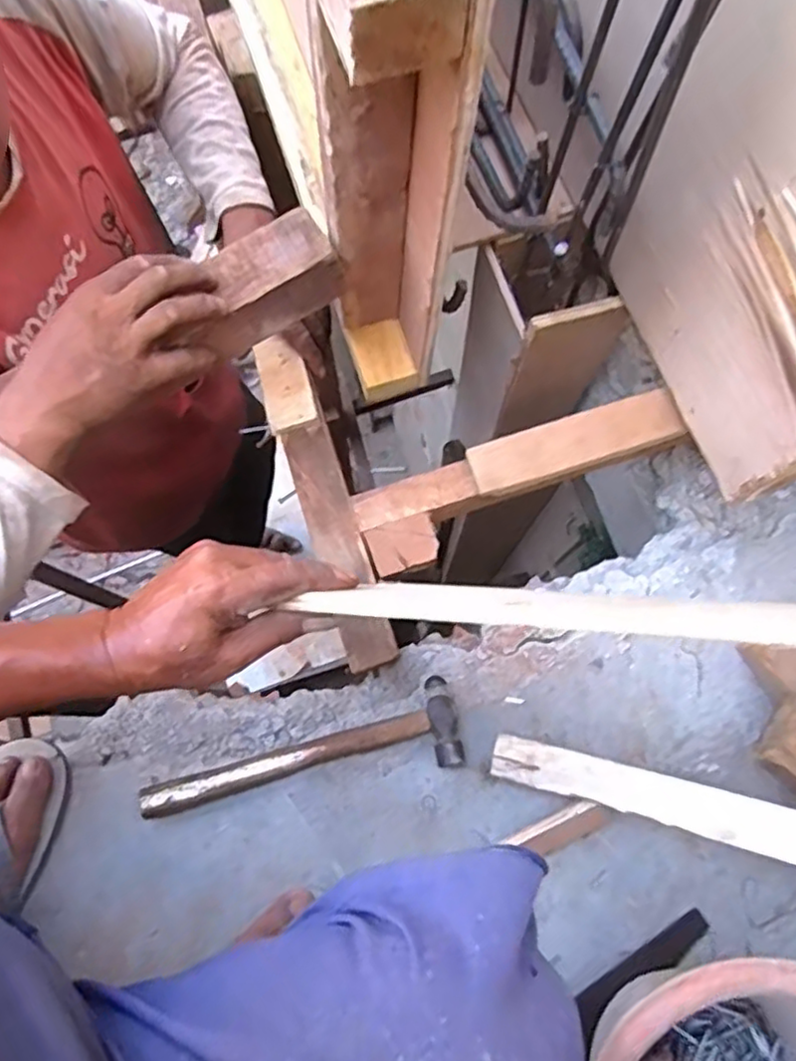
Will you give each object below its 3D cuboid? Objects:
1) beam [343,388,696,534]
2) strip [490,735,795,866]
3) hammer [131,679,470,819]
[{"bbox_3d":[0.113,-0.060,0.649,0.317,0.044,0.063,-18,77,-3],"label":"beam"},{"bbox_3d":[0.239,0.221,0.537,0.325,0.023,0.040,8,76,24],"label":"strip"},{"bbox_3d":[-0.087,0.211,0.614,0.288,0.027,0.071,-16,77,-2],"label":"hammer"}]

